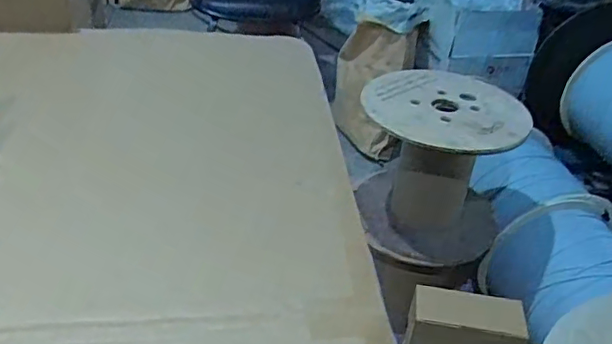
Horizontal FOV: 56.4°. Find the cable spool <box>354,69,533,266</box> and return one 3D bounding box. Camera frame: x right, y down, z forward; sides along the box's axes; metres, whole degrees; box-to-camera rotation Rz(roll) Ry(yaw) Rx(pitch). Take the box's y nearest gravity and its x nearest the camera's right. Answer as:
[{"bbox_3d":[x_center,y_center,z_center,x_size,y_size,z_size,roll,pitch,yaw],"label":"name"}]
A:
[{"bbox_3d":[0.285,0.000,1.290,0.348,0.338,0.306,11,35,8],"label":"cable spool"}]

